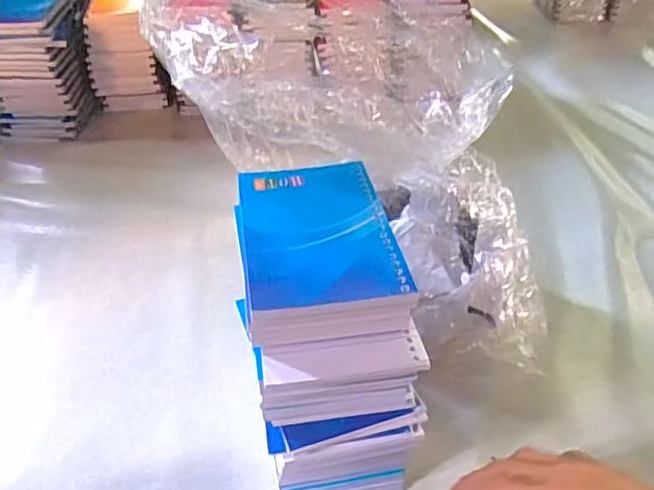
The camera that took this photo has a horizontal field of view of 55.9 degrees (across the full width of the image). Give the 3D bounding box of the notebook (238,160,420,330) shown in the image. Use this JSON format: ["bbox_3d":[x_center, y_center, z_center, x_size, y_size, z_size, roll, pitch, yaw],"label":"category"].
[{"bbox_3d":[-0.006,-0.007,0.346,0.079,0.011,0.131,-7,38,-6],"label":"notebook"}]

